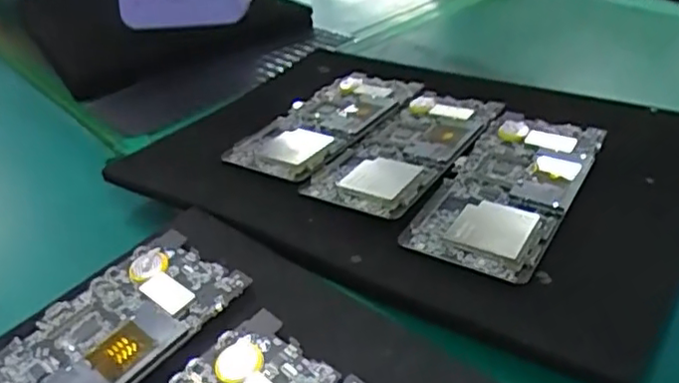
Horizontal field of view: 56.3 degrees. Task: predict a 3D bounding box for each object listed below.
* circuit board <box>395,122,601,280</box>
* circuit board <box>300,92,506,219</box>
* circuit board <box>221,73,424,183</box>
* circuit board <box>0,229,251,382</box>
[{"bbox_3d":[0.097,-0.004,0.361,0.069,0.010,0.137,16,41,30],"label":"circuit board"},{"bbox_3d":[0.046,-0.029,0.410,0.070,0.012,0.137,20,43,34],"label":"circuit board"},{"bbox_3d":[-0.008,-0.050,0.449,0.069,0.011,0.135,24,47,32],"label":"circuit board"},{"bbox_3d":[-0.119,0.075,0.285,0.069,0.005,0.152,27,55,37],"label":"circuit board"}]

